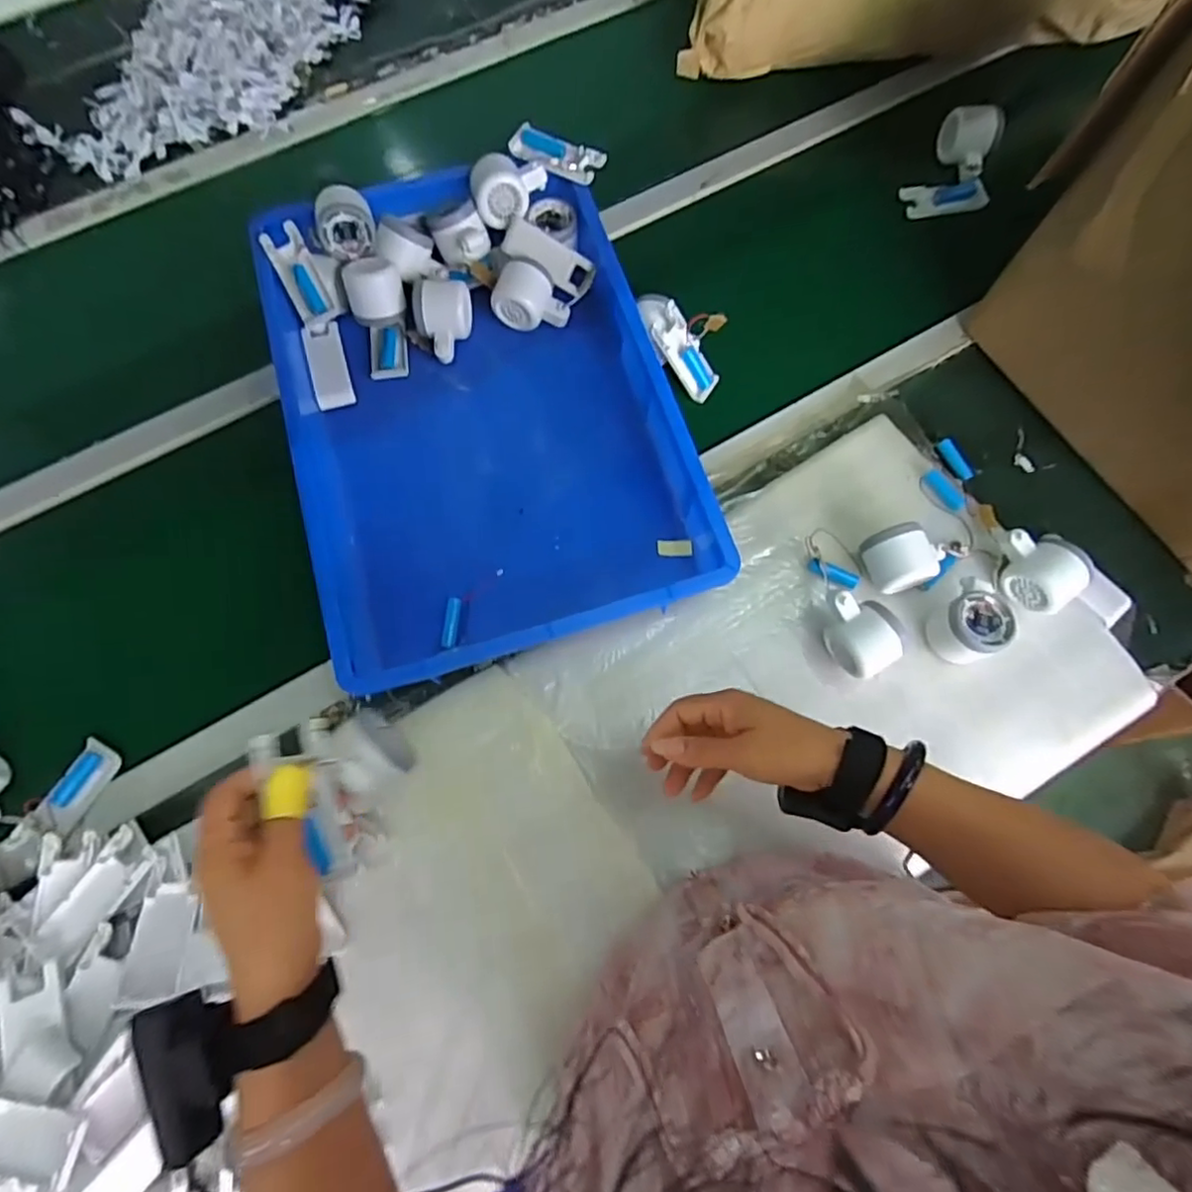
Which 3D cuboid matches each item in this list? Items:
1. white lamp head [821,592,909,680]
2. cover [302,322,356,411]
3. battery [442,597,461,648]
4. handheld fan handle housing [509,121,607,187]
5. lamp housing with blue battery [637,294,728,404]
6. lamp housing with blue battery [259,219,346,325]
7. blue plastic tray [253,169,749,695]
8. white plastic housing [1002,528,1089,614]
[{"bbox_3d":[0.247,0.036,0.581,0.056,0.060,0.076,-30,75,-9],"label":"white lamp head"},{"bbox_3d":[-0.294,-0.252,0.677,0.038,0.015,0.104,-17,74,-6],"label":"cover"},{"bbox_3d":[-0.141,0.026,0.599,0.013,0.011,0.051,3,73,0],"label":"battery"},{"bbox_3d":[-0.047,-0.495,0.690,0.108,0.016,0.046,26,74,7],"label":"handheld fan handle housing"},{"bbox_3d":[0.097,-0.274,0.664,0.120,0.056,0.070,38,90,-30],"label":"lamp housing with blue battery"},{"bbox_3d":[-0.315,-0.343,0.660,0.042,0.017,0.105,-30,96,-8],"label":"lamp housing with blue battery"},{"bbox_3d":[-0.119,-0.195,0.638,0.367,0.074,0.519,-17,75,-5],"label":"blue plastic tray"},{"bbox_3d":[0.431,-0.024,0.600,0.054,0.056,0.083,-10,73,-4],"label":"white plastic housing"}]

